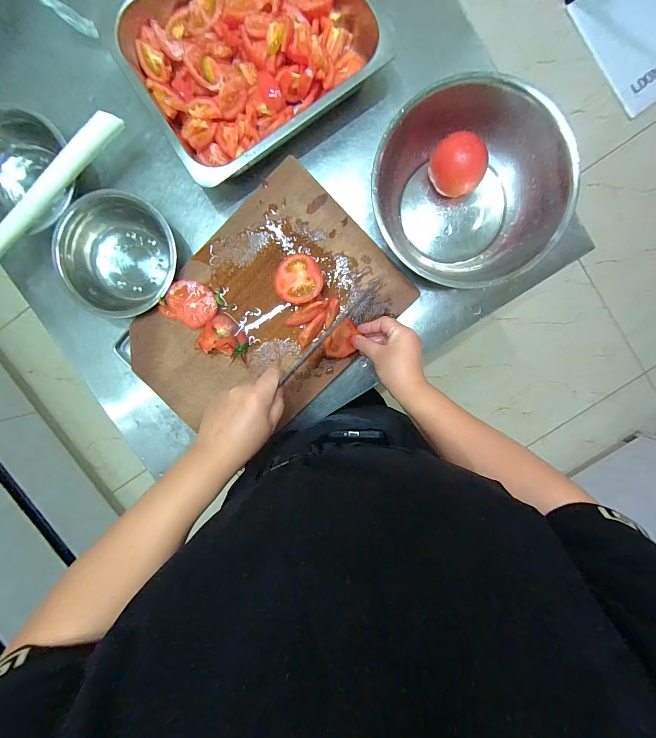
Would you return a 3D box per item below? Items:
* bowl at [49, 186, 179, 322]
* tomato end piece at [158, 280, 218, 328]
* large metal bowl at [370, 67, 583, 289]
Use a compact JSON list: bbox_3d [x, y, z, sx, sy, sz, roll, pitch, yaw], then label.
[{"bbox_3d":[-0.304,-0.163,0.484,0.167,0.064,0.164,0,96,1],"label":"bowl"},{"bbox_3d":[-0.203,-0.096,0.481,0.071,0.023,0.071,-1,93,-12],"label":"tomato end piece"},{"bbox_3d":[0.196,-0.241,0.452,0.237,0.097,0.246,0,96,1],"label":"large metal bowl"}]

